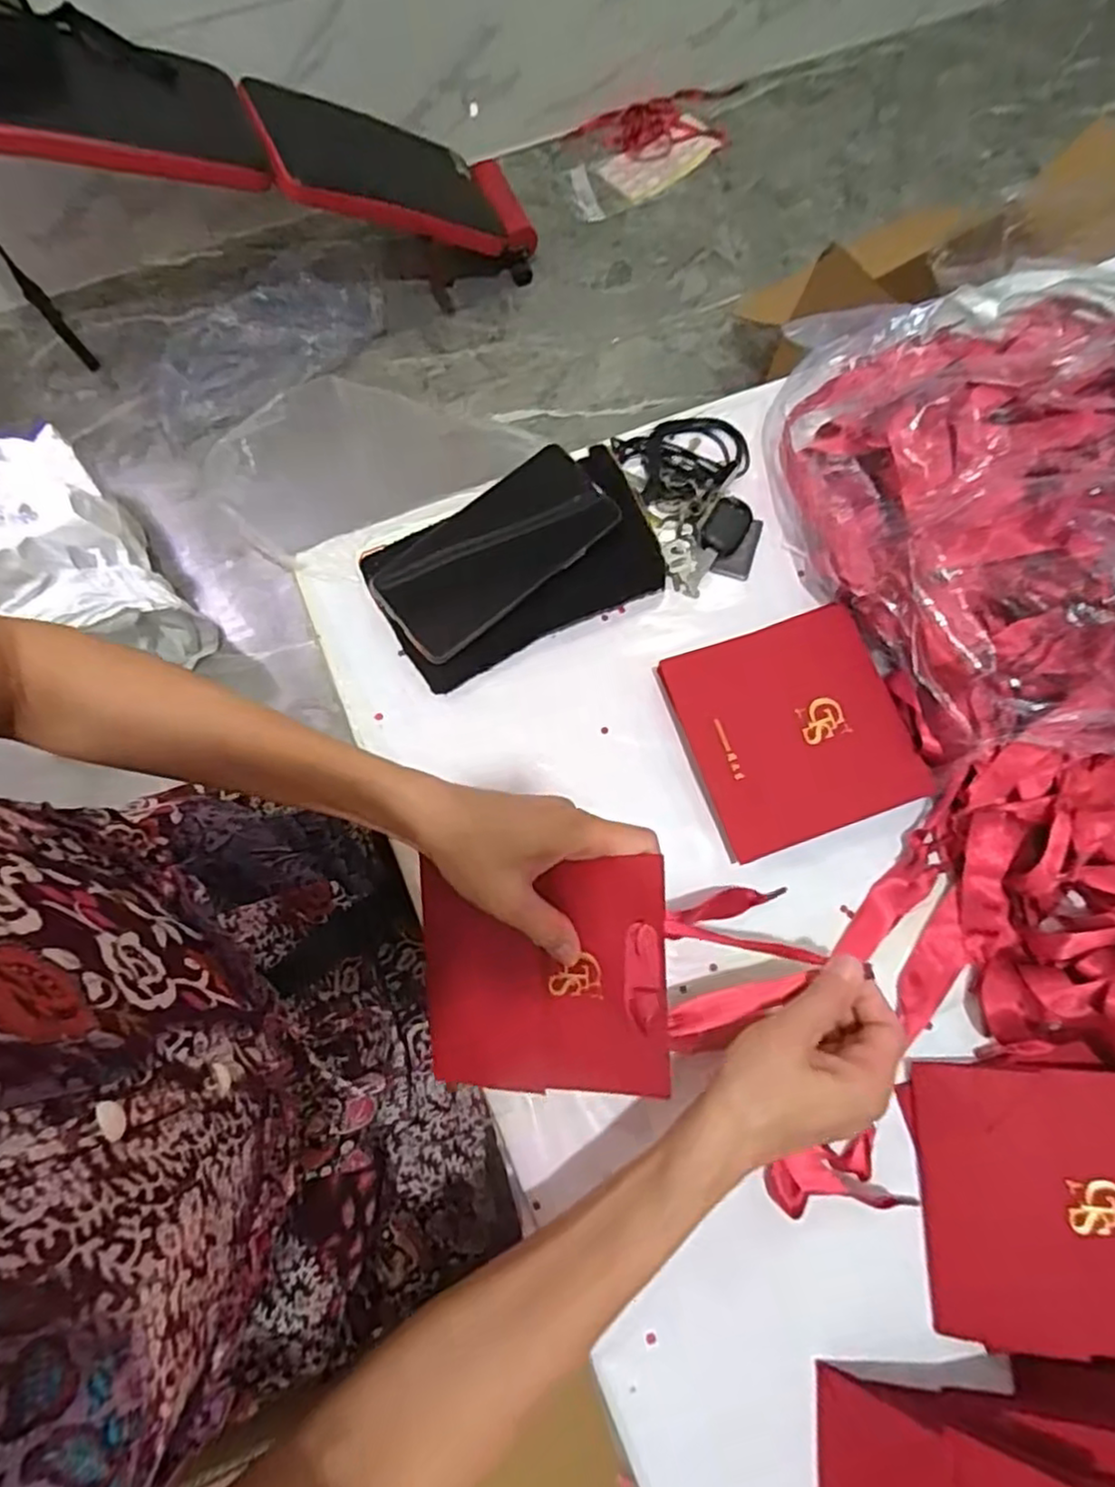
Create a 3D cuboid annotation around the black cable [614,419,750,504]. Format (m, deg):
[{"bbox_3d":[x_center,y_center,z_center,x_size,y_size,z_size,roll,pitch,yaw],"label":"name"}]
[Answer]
[{"bbox_3d":[0.098,-0.212,0.512,0.094,0.011,0.069,-22,76,-8],"label":"black cable"}]

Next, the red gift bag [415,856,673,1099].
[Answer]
[{"bbox_3d":[-0.008,0.130,0.383,0.134,0.011,0.132,-1,99,9],"label":"red gift bag"}]

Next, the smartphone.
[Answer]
[{"bbox_3d":[-0.043,-0.133,0.476,0.167,0.013,0.080,-38,83,-4],"label":"smartphone"}]

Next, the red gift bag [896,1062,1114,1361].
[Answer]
[{"bbox_3d":[0.282,0.258,0.383,0.146,0.008,0.141,-6,76,15],"label":"red gift bag"}]

